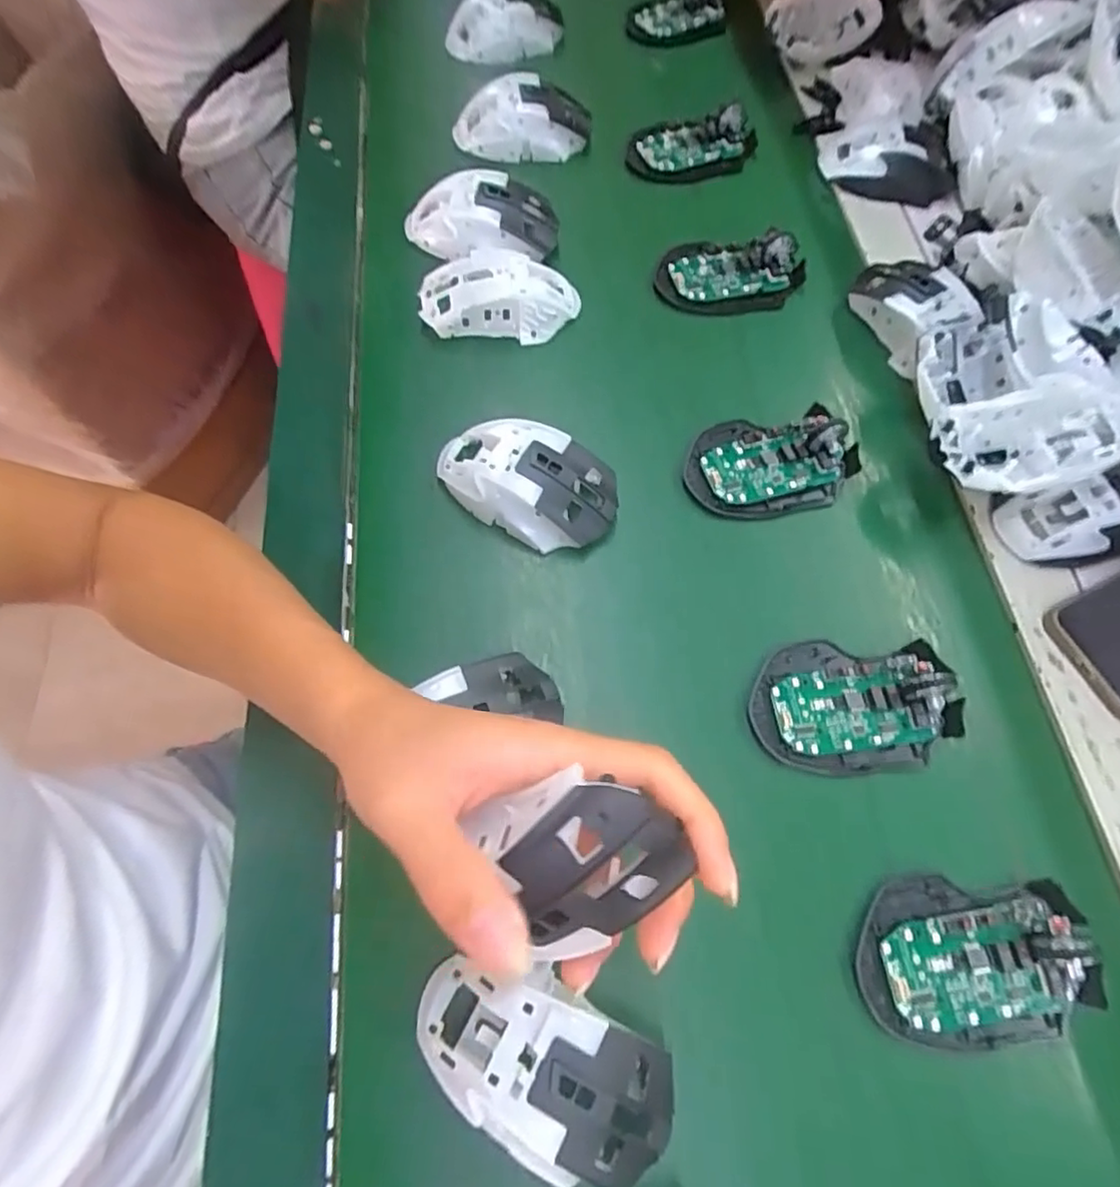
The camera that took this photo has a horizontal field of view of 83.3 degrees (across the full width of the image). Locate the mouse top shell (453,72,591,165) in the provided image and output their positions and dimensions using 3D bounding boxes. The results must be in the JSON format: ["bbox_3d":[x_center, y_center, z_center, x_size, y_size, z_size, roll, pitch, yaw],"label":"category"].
[{"bbox_3d":[-0.034,-0.407,0.547,0.122,0.040,0.068,-8,67,-6],"label":"mouse top shell"}]

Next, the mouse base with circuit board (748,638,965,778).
[{"bbox_3d":[0.164,0.060,0.346,0.111,0.032,0.072,-2,67,-3],"label":"mouse base with circuit board"}]

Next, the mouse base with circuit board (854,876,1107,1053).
[{"bbox_3d":[0.200,0.175,0.297,0.106,0.028,0.070,2,67,-1],"label":"mouse base with circuit board"}]

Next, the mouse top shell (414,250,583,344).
[{"bbox_3d":[-0.044,-0.214,0.460,0.111,0.049,0.055,3,67,-1],"label":"mouse top shell"}]

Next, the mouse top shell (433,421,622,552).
[{"bbox_3d":[-0.022,-0.069,0.392,0.118,0.041,0.064,27,68,9],"label":"mouse top shell"}]

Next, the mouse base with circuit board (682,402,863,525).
[{"bbox_3d":[0.141,-0.086,0.413,0.113,0.031,0.072,-1,67,-2],"label":"mouse base with circuit board"}]

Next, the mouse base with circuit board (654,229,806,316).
[{"bbox_3d":[0.134,-0.246,0.480,0.112,0.029,0.058,-1,67,-2],"label":"mouse base with circuit board"}]

